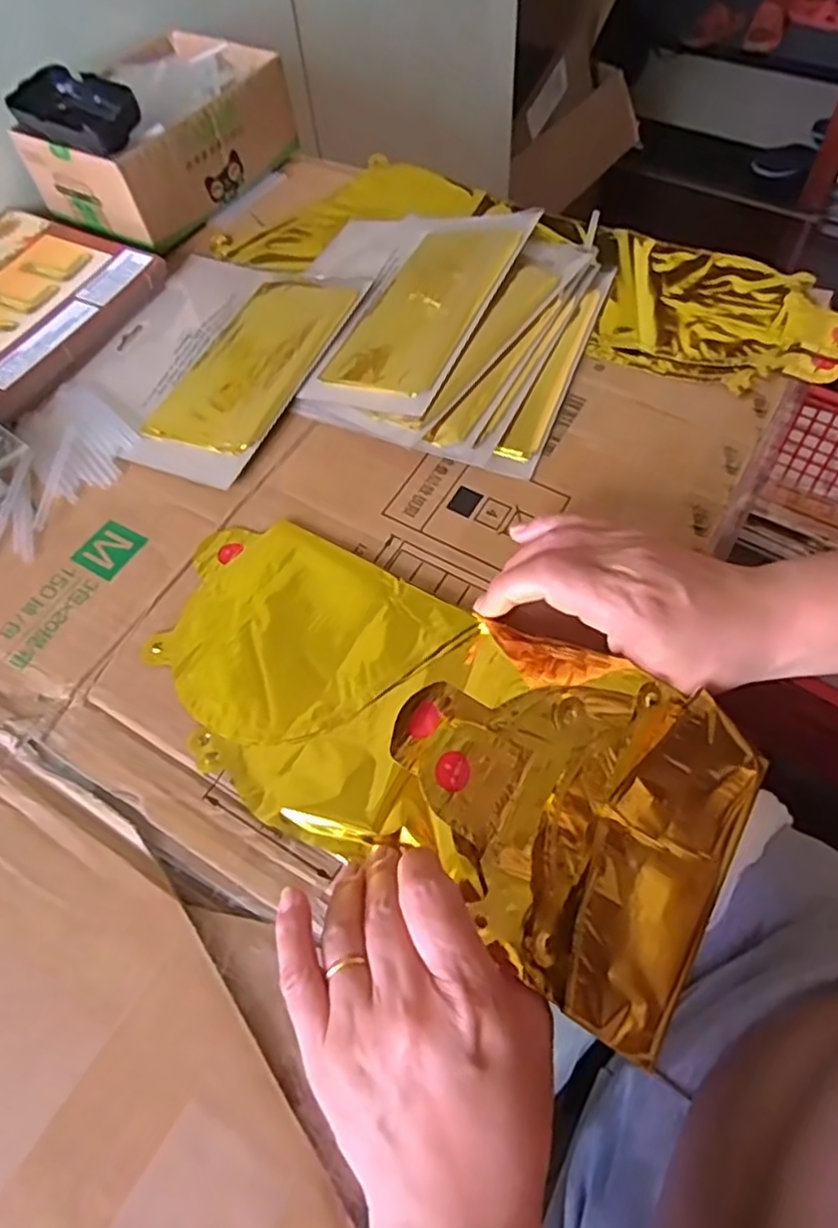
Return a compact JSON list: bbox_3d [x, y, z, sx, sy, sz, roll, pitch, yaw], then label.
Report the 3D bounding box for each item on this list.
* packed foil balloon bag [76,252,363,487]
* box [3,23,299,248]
[{"bbox_3d":[-0.145,-0.178,0.462,0.164,0.015,0.187,21,65,15],"label":"packed foil balloon bag"},{"bbox_3d":[-0.204,-0.384,0.550,0.127,0.077,0.184,31,68,19],"label":"box"}]

